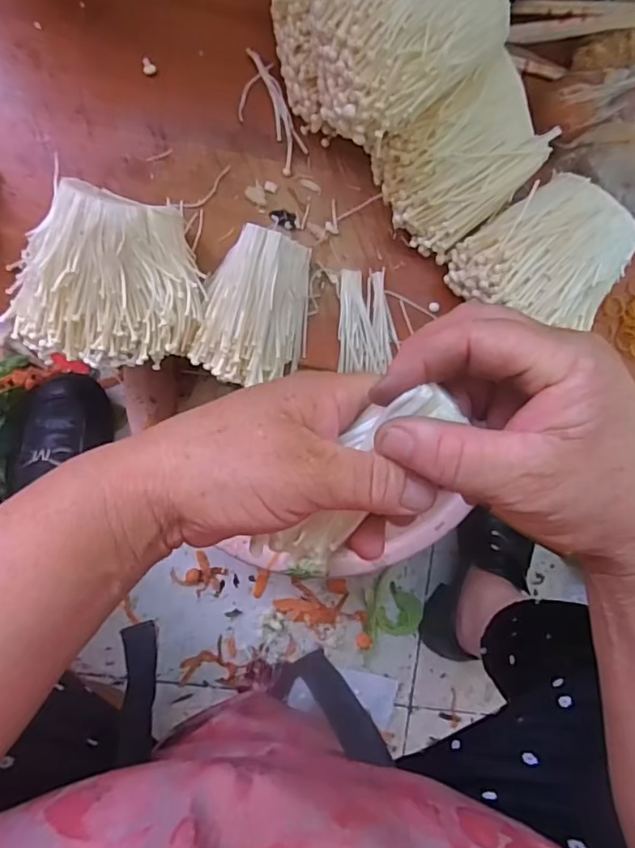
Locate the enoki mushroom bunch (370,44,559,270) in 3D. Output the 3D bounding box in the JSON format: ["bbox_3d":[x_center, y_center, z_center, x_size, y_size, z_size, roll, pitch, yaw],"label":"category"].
[{"bbox_3d":[0.102,-0.190,0.410,0.102,0.090,0.087,-41,94,-4],"label":"enoki mushroom bunch"}]

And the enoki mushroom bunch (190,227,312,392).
[{"bbox_3d":[-0.043,-0.084,0.413,0.077,0.058,0.109,16,89,-6],"label":"enoki mushroom bunch"}]

